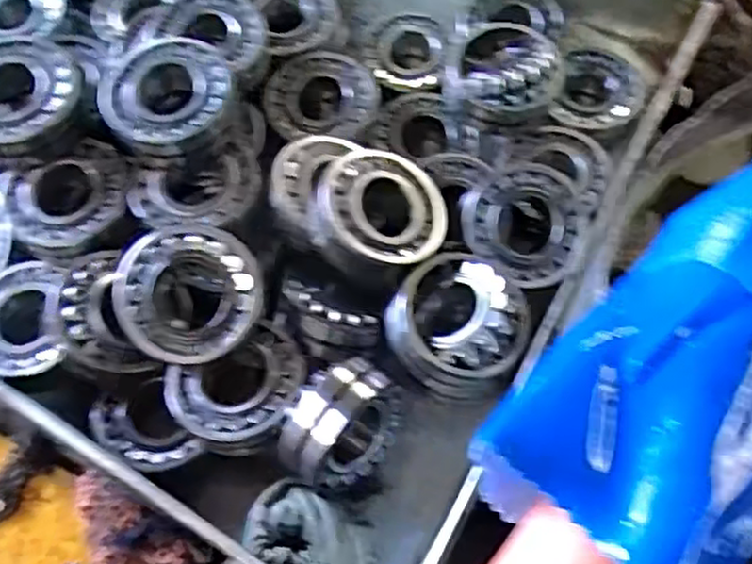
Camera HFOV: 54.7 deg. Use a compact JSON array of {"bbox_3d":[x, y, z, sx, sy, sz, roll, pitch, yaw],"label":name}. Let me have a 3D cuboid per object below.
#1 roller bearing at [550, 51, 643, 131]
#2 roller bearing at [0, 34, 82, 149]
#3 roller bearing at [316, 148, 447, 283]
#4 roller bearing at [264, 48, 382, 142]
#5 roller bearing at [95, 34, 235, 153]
[{"bbox_3d":[0.235,-0.203,0.761,0.086,0.026,0.096,16,67,9],"label":"roller bearing"},{"bbox_3d":[-0.308,-0.162,0.618,0.101,0.033,0.105,-1,66,2],"label":"roller bearing"},{"bbox_3d":[0.004,-0.062,0.636,0.109,0.039,0.112,8,69,-21],"label":"roller bearing"},{"bbox_3d":[-0.052,-0.188,0.730,0.109,0.029,0.092,5,87,2],"label":"roller bearing"},{"bbox_3d":[-0.181,-0.167,0.631,0.108,0.035,0.101,-1,66,2],"label":"roller bearing"}]

